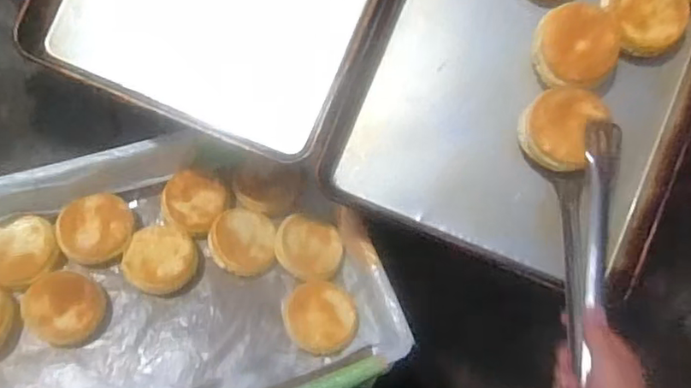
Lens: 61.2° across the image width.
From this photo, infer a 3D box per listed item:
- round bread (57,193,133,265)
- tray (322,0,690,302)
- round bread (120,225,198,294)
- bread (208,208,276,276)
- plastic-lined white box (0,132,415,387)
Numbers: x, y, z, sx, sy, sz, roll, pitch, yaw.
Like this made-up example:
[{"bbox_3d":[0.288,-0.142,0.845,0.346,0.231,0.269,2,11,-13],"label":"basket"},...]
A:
[{"bbox_3d":[-0.358,0.050,0.841,0.100,0.028,0.091,-18,88,-16],"label":"round bread"},{"bbox_3d":[0.259,-0.211,0.734,0.403,0.072,0.592,21,86,3],"label":"tray"},{"bbox_3d":[-0.266,0.094,0.838,0.094,0.035,0.095,0,85,1],"label":"round bread"},{"bbox_3d":[-0.154,0.070,0.875,0.103,0.024,0.093,28,86,3],"label":"bread"},{"bbox_3d":[-0.260,0.143,0.782,0.584,0.170,0.413,-14,74,-18],"label":"plastic-lined white box"}]

